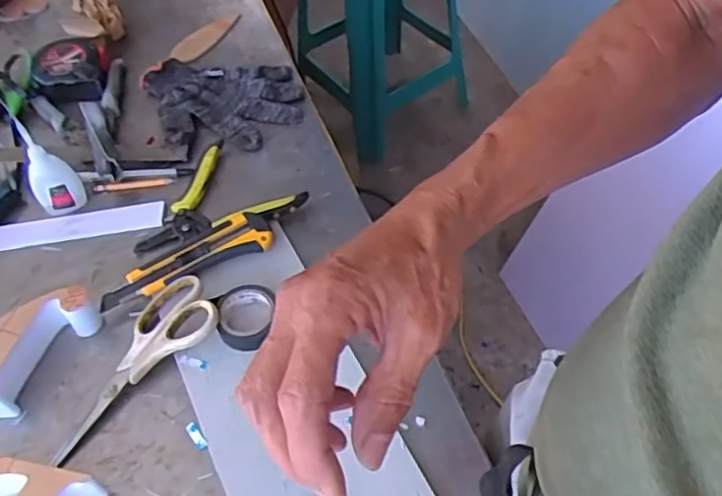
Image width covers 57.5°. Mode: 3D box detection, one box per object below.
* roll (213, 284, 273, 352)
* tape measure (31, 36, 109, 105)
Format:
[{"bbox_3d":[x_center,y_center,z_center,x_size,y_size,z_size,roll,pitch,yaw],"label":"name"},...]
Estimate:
[{"bbox_3d":[-0.101,0.061,0.584,0.050,0.018,0.060,-15,53,-6],"label":"roll"},{"bbox_3d":[-0.351,-0.218,0.805,0.083,0.045,0.098,-8,53,-1],"label":"tape measure"}]

